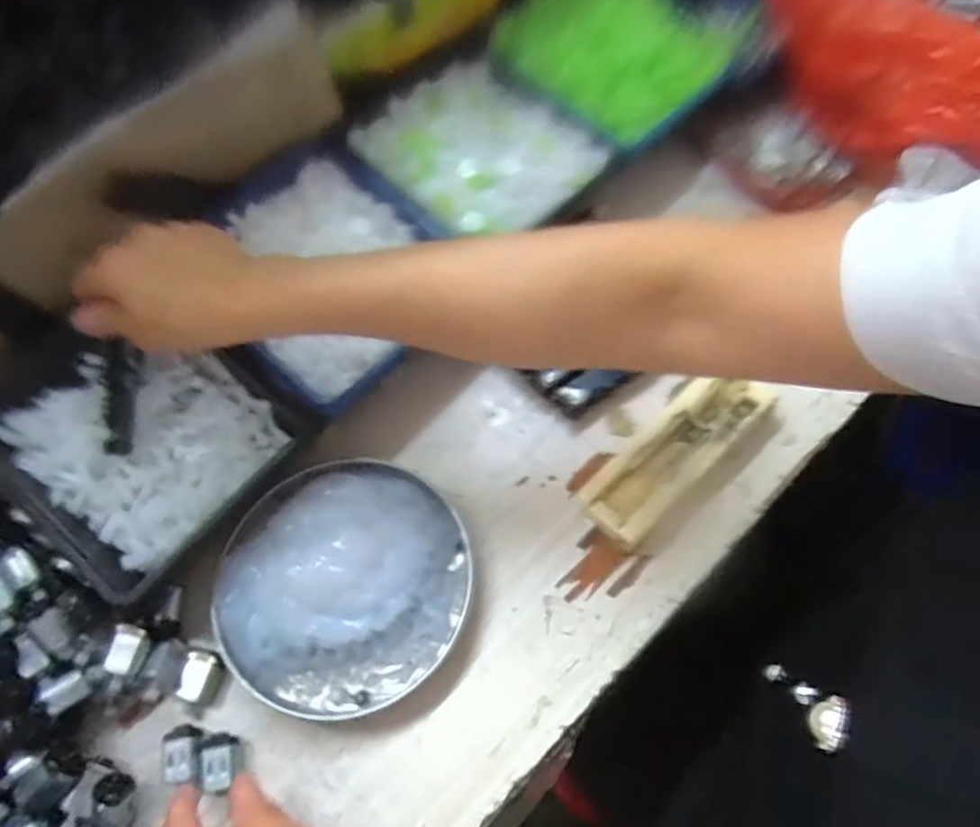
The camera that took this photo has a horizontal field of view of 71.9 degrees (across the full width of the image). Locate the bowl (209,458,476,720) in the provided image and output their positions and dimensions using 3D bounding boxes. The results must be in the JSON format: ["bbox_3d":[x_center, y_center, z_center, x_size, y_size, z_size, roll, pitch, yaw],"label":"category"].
[{"bbox_3d":[-0.084,0.094,0.388,0.140,0.028,0.139,-1,61,2],"label":"bowl"}]

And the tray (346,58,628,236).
[{"bbox_3d":[-0.006,-0.188,0.493,0.146,0.033,0.137,38,69,20],"label":"tray"}]

